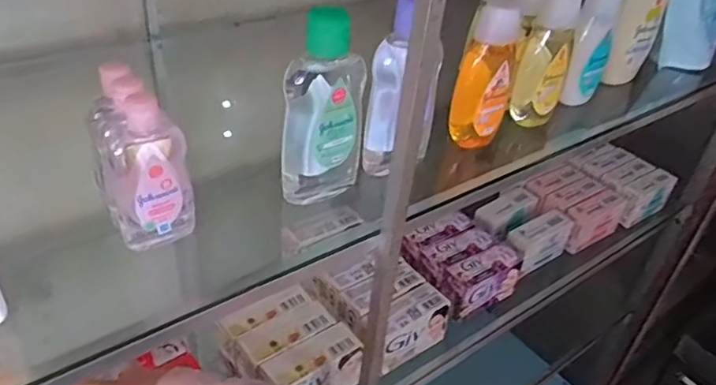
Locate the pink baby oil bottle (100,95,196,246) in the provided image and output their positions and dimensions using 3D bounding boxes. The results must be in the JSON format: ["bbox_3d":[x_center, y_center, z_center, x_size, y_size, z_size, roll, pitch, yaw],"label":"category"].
[{"bbox_3d":[-0.121,-0.011,0.336,0.047,0.095,0.020,-20,44,-32],"label":"pink baby oil bottle"}]

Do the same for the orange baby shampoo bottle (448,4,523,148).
[{"bbox_3d":[0.106,-0.098,0.478,0.047,0.117,0.067,13,37,9],"label":"orange baby shampoo bottle"}]

